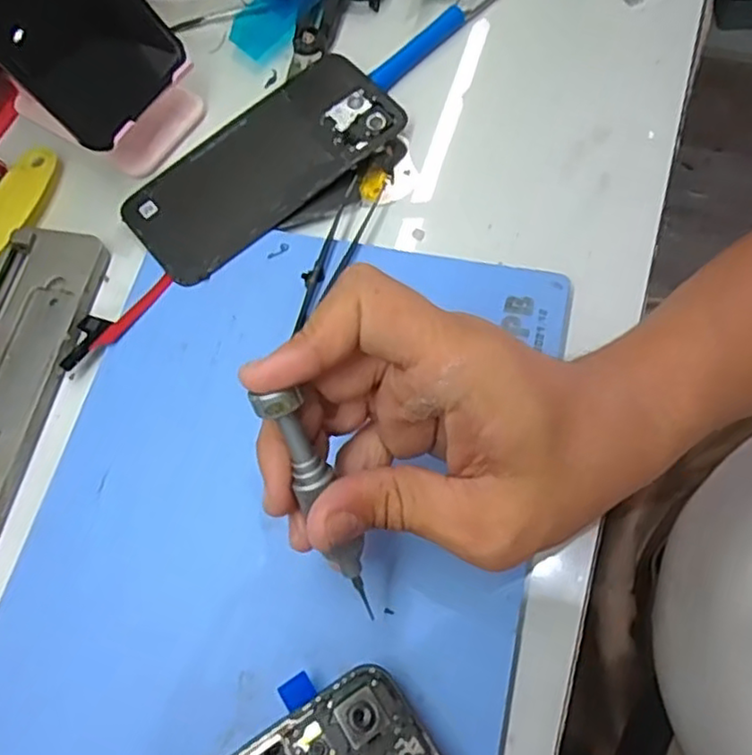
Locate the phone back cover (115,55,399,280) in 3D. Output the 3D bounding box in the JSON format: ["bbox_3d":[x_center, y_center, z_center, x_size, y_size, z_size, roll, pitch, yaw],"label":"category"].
[{"bbox_3d":[-0.061,-0.119,0.371,0.156,0.010,0.071,-39,70,-11],"label":"phone back cover"}]

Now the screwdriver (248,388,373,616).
[{"bbox_3d":[-0.018,0.050,0.245,0.015,0.116,0.013,-21,38,-5],"label":"screwdriver"}]

